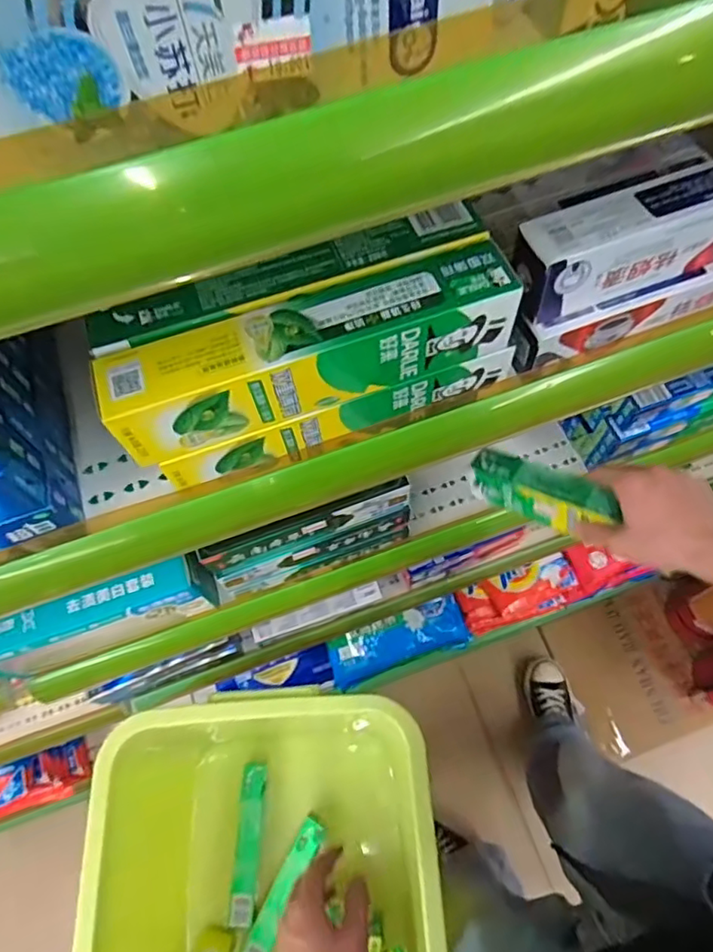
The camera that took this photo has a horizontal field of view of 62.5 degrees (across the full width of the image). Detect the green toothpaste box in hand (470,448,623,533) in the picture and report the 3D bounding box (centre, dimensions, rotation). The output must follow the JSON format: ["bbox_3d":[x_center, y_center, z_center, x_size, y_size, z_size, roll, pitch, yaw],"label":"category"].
[{"bbox_3d":[0.177,0.016,0.563,0.140,0.042,0.042,21,67,37],"label":"green toothpaste box in hand"}]

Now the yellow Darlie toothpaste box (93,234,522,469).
[{"bbox_3d":[-0.024,-0.072,0.342,0.231,0.052,0.046,-20,66,-6],"label":"yellow Darlie toothpaste box"}]

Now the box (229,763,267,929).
[{"bbox_3d":[-0.150,0.511,0.825,0.034,0.035,0.191,1,66,3],"label":"box"}]

